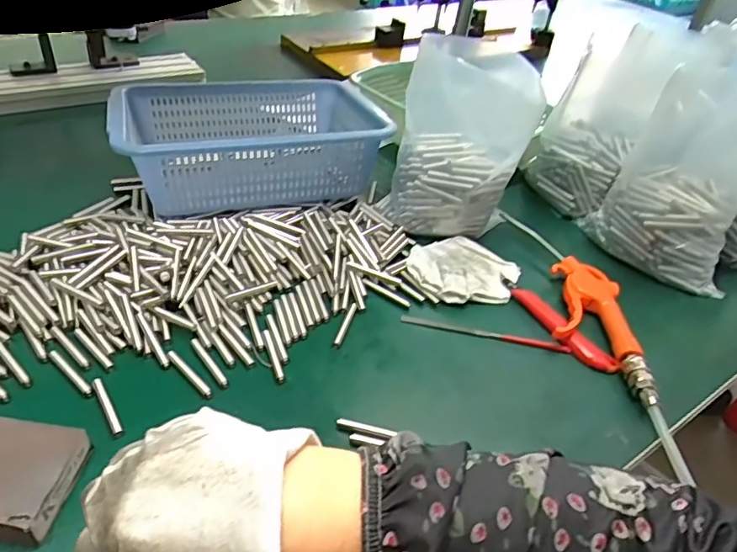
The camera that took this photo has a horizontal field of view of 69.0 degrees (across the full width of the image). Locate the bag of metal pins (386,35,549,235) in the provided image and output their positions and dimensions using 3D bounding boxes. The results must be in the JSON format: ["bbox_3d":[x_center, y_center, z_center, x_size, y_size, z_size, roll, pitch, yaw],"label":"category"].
[{"bbox_3d":[0.103,-0.150,0.597,0.131,0.203,0.112,10,39,3],"label":"bag of metal pins"}]

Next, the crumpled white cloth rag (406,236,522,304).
[{"bbox_3d":[0.100,-0.009,0.573,0.110,0.021,0.106,-28,51,-35],"label":"crumpled white cloth rag"}]

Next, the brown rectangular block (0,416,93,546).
[{"bbox_3d":[-0.232,0.131,0.345,0.085,0.024,0.071,8,39,0],"label":"brown rectangular block"}]

